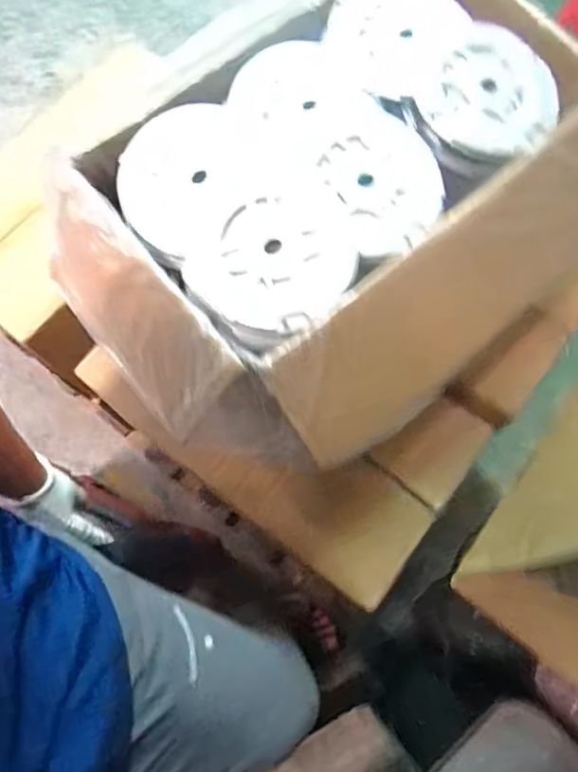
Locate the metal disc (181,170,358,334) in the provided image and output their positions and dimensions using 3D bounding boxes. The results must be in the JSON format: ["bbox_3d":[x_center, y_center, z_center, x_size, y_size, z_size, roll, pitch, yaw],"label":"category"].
[{"bbox_3d":[-0.013,-0.115,0.464,0.134,0.017,0.139,0,73,1],"label":"metal disc"}]

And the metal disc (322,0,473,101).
[{"bbox_3d":[0.096,-0.338,0.515,0.112,0.015,0.130,33,76,10],"label":"metal disc"}]

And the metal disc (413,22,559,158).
[{"bbox_3d":[0.188,-0.264,0.497,0.113,0.012,0.128,38,77,11],"label":"metal disc"}]

